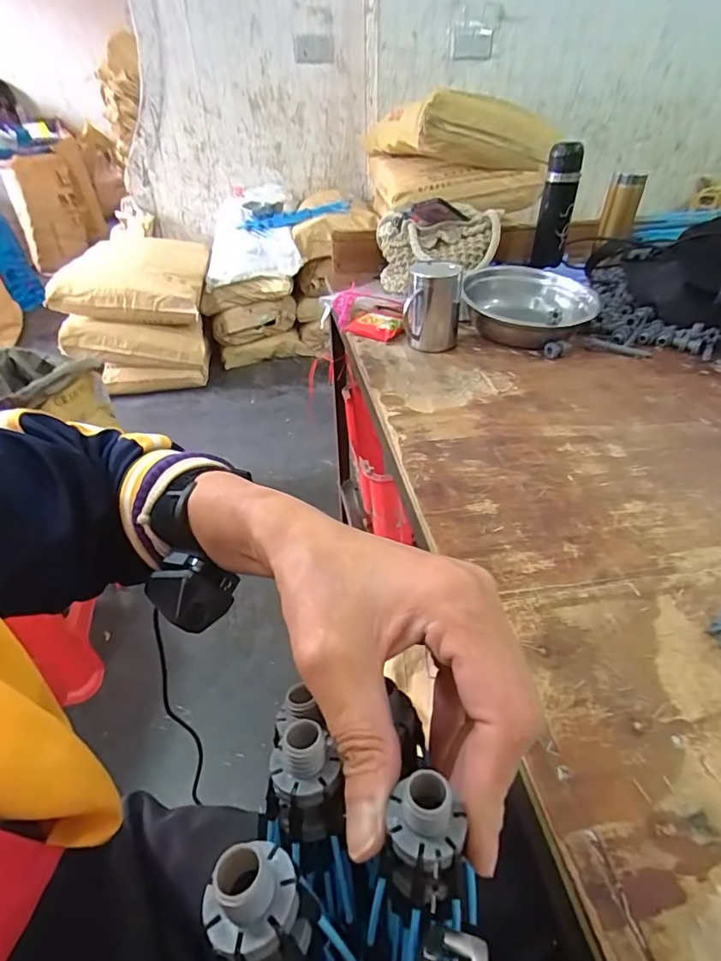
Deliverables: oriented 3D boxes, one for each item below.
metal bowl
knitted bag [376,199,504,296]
[{"bbox_3d":[0.268,-0.280,0.828,0.202,0.070,0.220,7,39,10],"label":"metal bowl"},{"bbox_3d":[0.154,-0.450,0.981,0.222,0.130,0.142,-5,38,-4],"label":"knitted bag"}]

